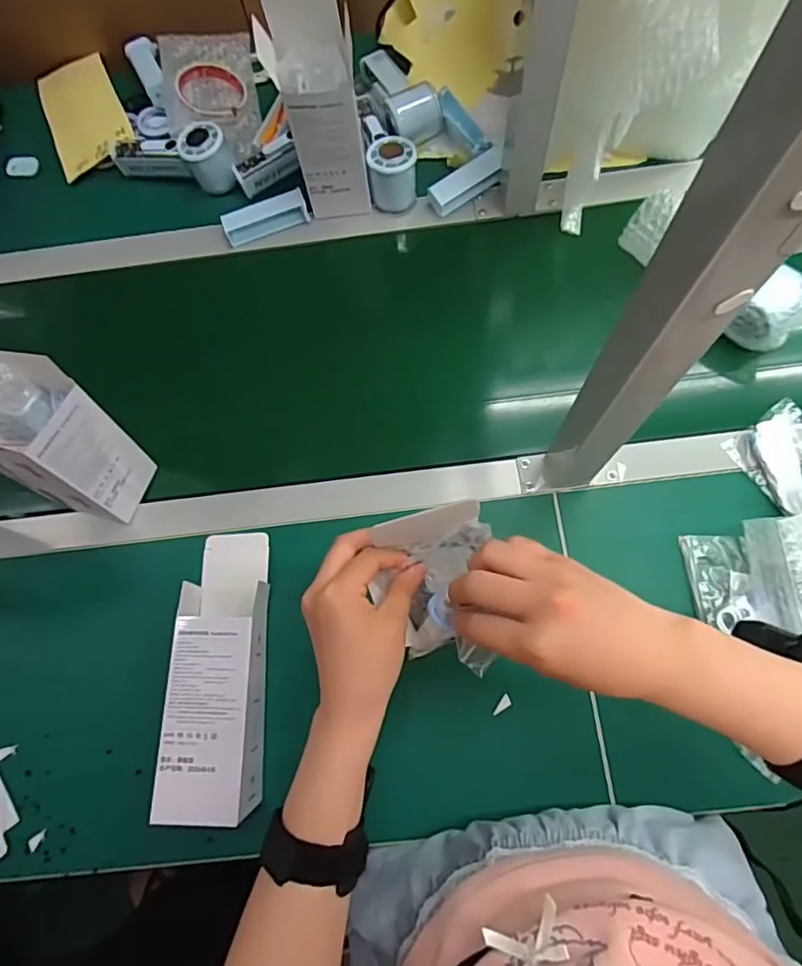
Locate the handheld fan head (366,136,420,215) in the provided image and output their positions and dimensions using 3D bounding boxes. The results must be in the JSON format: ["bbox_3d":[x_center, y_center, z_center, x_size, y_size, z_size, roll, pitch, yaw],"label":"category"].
[{"bbox_3d":[-0.009,-0.363,0.656,0.059,0.059,0.052,-3,74,-2],"label":"handheld fan head"}]

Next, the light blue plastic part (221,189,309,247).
[{"bbox_3d":[-0.161,-0.317,0.667,0.099,0.032,0.028,-19,74,-2],"label":"light blue plastic part"}]

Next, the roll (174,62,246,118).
[{"bbox_3d":[-0.241,-0.502,0.709,0.082,0.020,0.093,-17,75,-6],"label":"roll"}]

